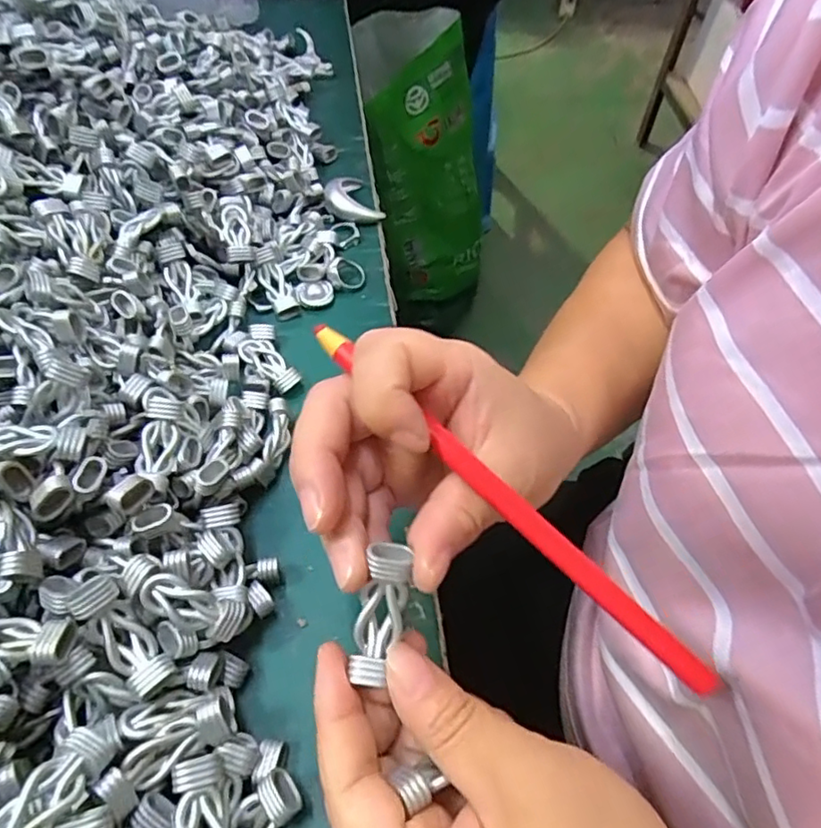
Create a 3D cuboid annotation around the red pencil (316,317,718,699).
[{"bbox_3d":[0.029,0.027,0.197,0.169,0.007,0.011,42,63,10],"label":"red pencil"}]

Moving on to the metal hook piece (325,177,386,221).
[{"bbox_3d":[-0.041,-0.144,0.398,0.034,0.012,0.043,-21,58,-16],"label":"metal hook piece"}]

